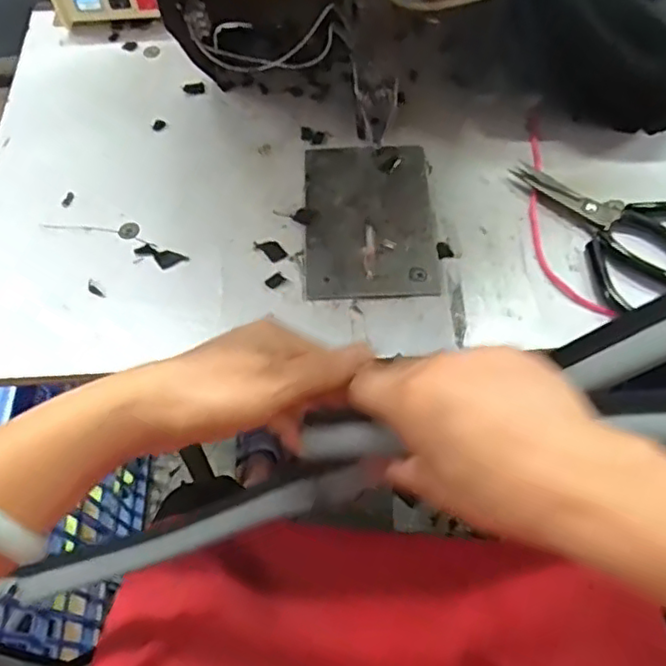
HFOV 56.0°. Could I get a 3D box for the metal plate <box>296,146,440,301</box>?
[{"bbox_3d":[0.026,-0.086,0.463,0.093,0.004,0.138,-2,61,2],"label":"metal plate"}]

